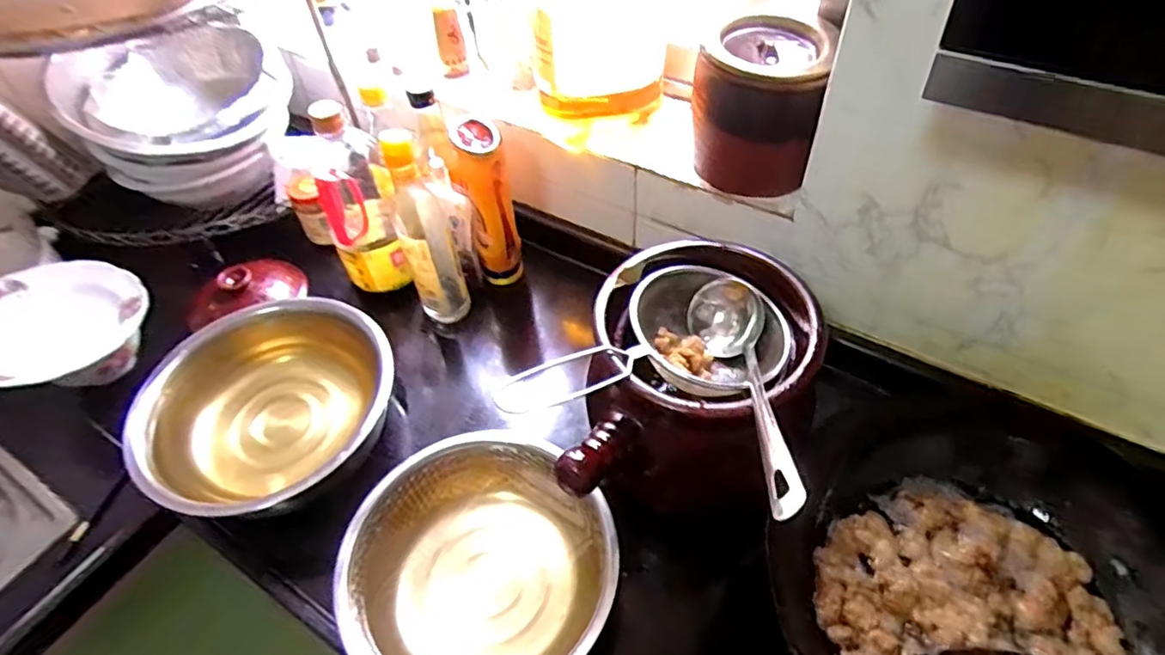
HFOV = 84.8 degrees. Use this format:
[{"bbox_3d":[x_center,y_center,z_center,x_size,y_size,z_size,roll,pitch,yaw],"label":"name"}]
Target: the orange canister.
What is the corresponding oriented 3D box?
[{"bbox_3d":[-0.116,-0.142,0.769,0.059,0.223,0.063,-13,51,-7],"label":"orange canister"}]

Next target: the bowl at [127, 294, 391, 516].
[{"bbox_3d":[-0.323,0.084,0.684,0.237,0.103,0.244,-2,51,2],"label":"bowl"}]

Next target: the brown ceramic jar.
[{"bbox_3d":[0.178,-0.224,0.660,0.119,0.140,0.126,-2,51,2],"label":"brown ceramic jar"}]

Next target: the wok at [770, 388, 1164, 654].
[{"bbox_3d":[0.198,0.236,0.431,0.456,0.160,0.241,-25,53,-16],"label":"wok"}]

